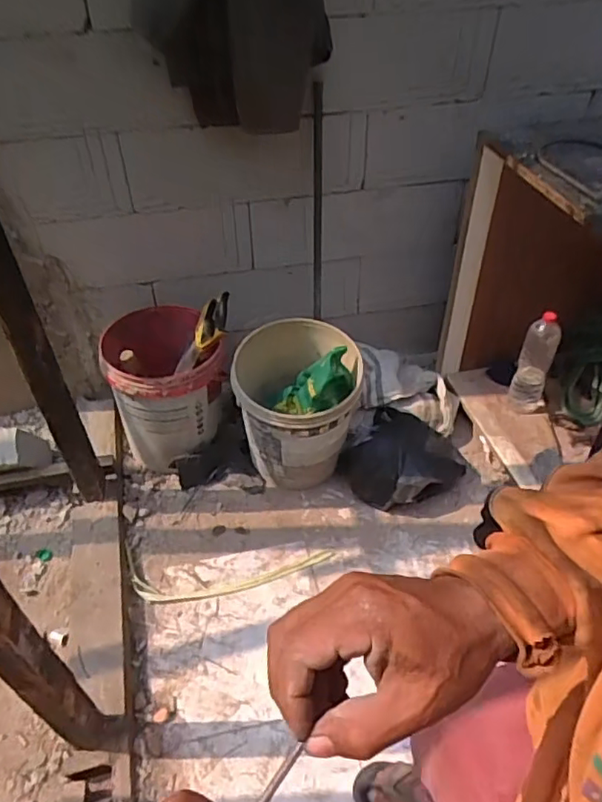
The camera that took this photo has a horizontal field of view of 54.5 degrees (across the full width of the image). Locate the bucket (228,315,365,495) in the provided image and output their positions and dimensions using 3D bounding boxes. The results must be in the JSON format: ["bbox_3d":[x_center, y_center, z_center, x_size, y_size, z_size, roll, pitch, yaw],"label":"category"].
[{"bbox_3d":[0.006,0.043,1.502,0.278,0.391,0.304,-1,44,1],"label":"bucket"}]

